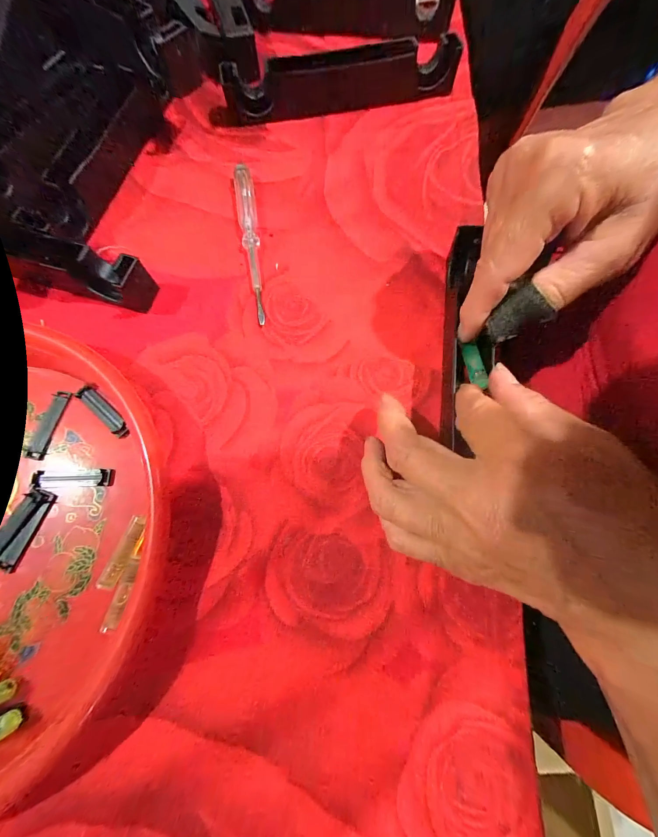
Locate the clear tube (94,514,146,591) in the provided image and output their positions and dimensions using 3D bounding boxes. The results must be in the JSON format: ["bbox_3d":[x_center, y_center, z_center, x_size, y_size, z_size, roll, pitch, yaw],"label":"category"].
[{"bbox_3d":[-0.119,0.076,0.175,0.011,0.006,0.038,19,77,4],"label":"clear tube"}]

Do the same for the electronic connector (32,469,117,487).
[{"bbox_3d":[-0.157,0.036,0.186,0.046,0.004,0.010,0,76,-1],"label":"electronic connector"}]

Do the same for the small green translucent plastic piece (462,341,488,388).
[{"bbox_3d":[0.090,-0.032,0.187,0.008,0.011,0.037,3,50,0],"label":"small green translucent plastic piece"}]

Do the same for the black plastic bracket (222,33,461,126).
[{"bbox_3d":[0.011,-0.286,0.255,0.195,0.031,0.024,-11,76,-3],"label":"black plastic bracket"}]

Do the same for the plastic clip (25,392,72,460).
[{"bbox_3d":[-0.180,0.003,0.195,0.012,0.004,0.045,9,76,2],"label":"plastic clip"}]

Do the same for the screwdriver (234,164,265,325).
[{"bbox_3d":[-0.059,-0.132,0.227,0.014,0.013,0.128,-8,76,-2],"label":"screwdriver"}]

